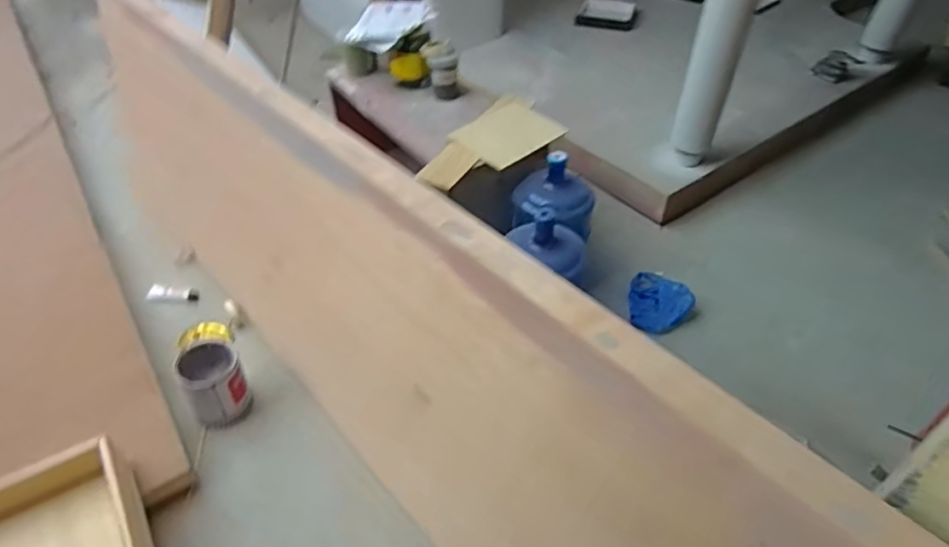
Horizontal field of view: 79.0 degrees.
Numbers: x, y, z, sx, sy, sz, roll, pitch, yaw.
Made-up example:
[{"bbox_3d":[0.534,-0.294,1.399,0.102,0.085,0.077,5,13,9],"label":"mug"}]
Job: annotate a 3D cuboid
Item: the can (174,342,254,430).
[{"bbox_3d":[-0.723,0.300,1.603,0.159,0.169,0.180,-28,50,-26],"label":"can"}]

